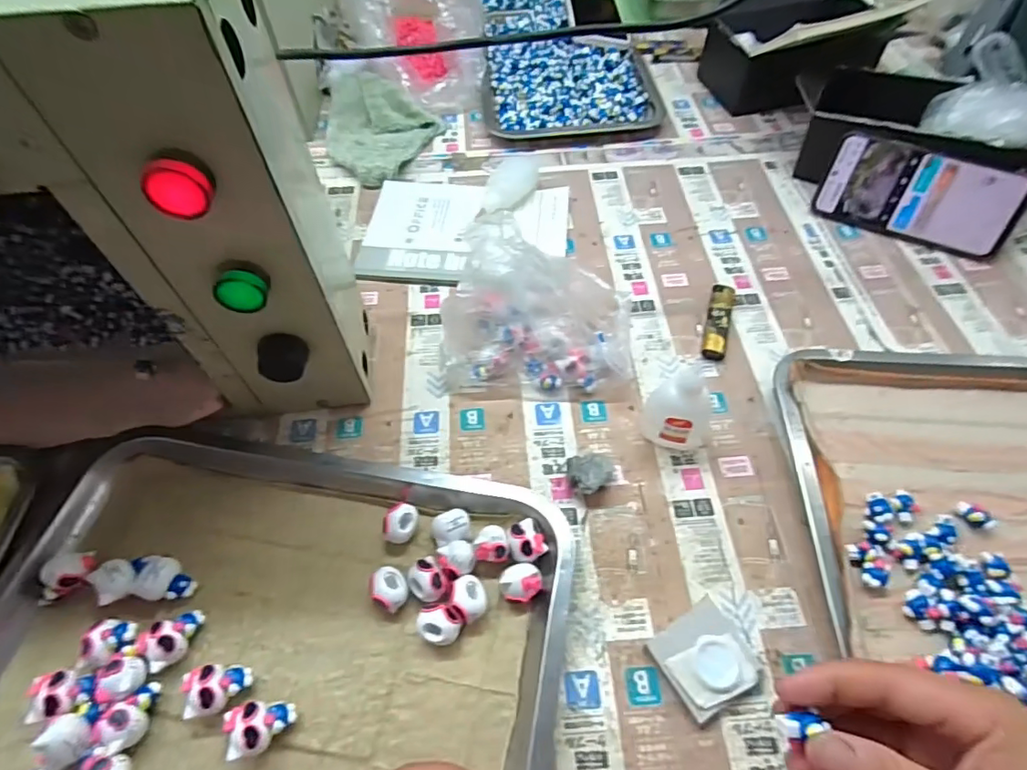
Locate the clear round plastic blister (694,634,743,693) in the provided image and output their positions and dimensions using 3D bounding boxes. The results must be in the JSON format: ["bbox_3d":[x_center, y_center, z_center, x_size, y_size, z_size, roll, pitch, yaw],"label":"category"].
[{"bbox_3d":[0.119,0.162,0.315,0.027,0.005,0.029,-1,57,1],"label":"clear round plastic blister"}]

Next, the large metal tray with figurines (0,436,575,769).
[{"bbox_3d":[-0.148,0.161,0.321,0.343,0.032,0.254,6,58,6],"label":"large metal tray with figurines"}]

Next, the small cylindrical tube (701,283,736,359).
[{"bbox_3d":[0.179,-0.055,0.473,0.022,0.014,0.080,16,59,12],"label":"small cylindrical tube"}]

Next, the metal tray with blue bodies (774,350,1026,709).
[{"bbox_3d":[0.349,0.088,0.367,0.302,0.025,0.267,3,58,4],"label":"metal tray with blue bodies"}]

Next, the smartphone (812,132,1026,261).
[{"bbox_3d":[0.386,-0.181,0.518,0.164,0.077,0.006,25,30,17],"label":"smartphone"}]

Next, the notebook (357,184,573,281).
[{"bbox_3d":[-0.046,-0.159,0.547,0.200,0.014,0.141,2,58,3],"label":"notebook"}]

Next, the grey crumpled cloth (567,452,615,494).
[{"bbox_3d":[0.056,0.063,0.386,0.036,0.020,0.027,-19,59,-10],"label":"grey crumpled cloth"}]

